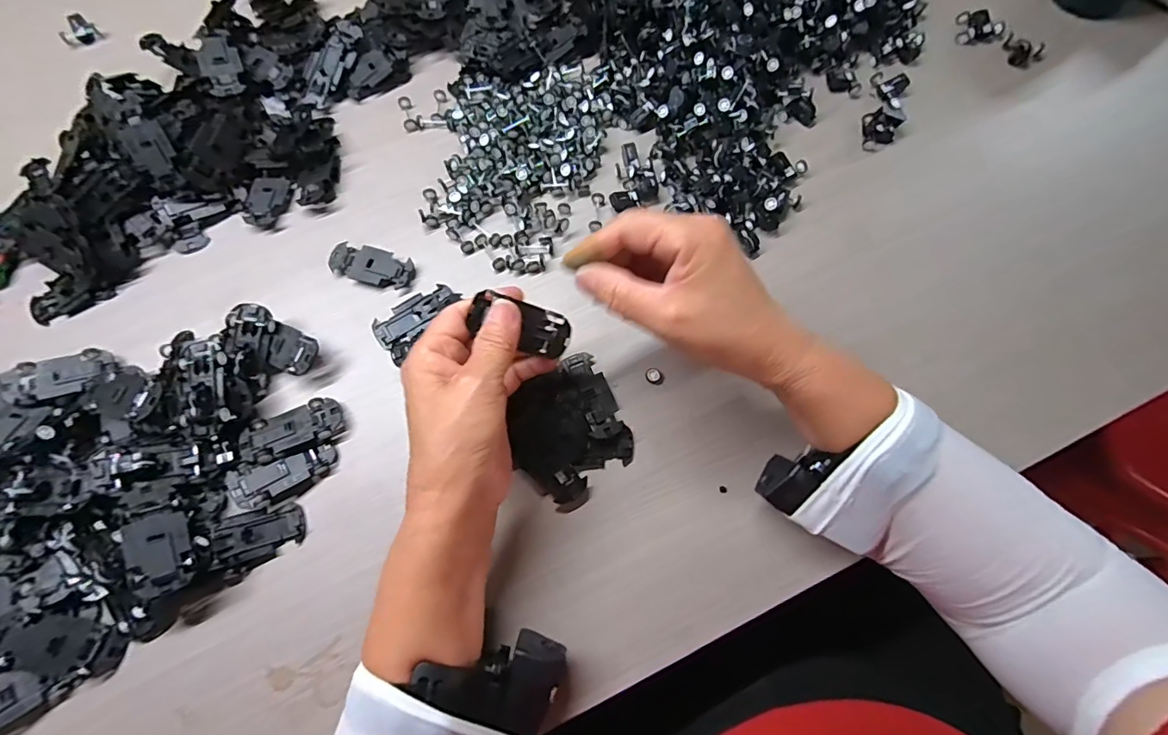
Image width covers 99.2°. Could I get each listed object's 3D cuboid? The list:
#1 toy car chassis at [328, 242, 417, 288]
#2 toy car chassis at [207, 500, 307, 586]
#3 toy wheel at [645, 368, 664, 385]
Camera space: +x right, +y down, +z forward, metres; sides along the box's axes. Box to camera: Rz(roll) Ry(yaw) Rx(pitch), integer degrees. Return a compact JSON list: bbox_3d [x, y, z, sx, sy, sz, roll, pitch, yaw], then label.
[{"bbox_3d":[-0.167,-0.080,0.393,0.066,0.007,0.029,15,72,4],"label":"toy car chassis"},{"bbox_3d":[-0.213,0.114,0.327,0.052,0.014,0.038,-18,73,-6],"label":"toy car chassis"},{"bbox_3d":[0.052,0.006,0.363,0.013,0.004,0.011,43,76,12],"label":"toy wheel"}]

